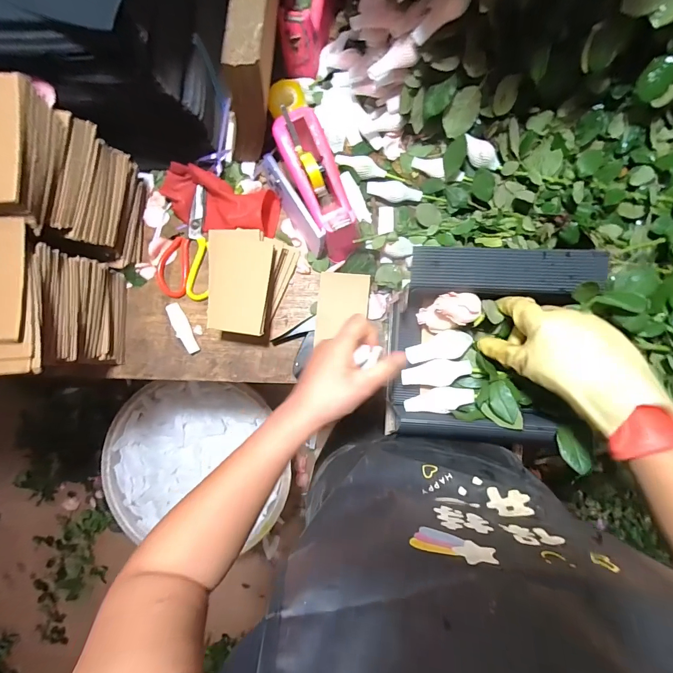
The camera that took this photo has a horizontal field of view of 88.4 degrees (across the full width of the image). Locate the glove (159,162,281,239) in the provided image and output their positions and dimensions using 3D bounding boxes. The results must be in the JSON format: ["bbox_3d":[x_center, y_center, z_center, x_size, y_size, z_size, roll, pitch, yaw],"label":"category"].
[{"bbox_3d":[-0.194,-0.219,0.568,0.198,0.053,0.087,16,88,3],"label":"glove"}]

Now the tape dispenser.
[{"bbox_3d":[-0.024,-0.221,0.518,0.081,0.105,0.210,-24,99,1],"label":"tape dispenser"}]

